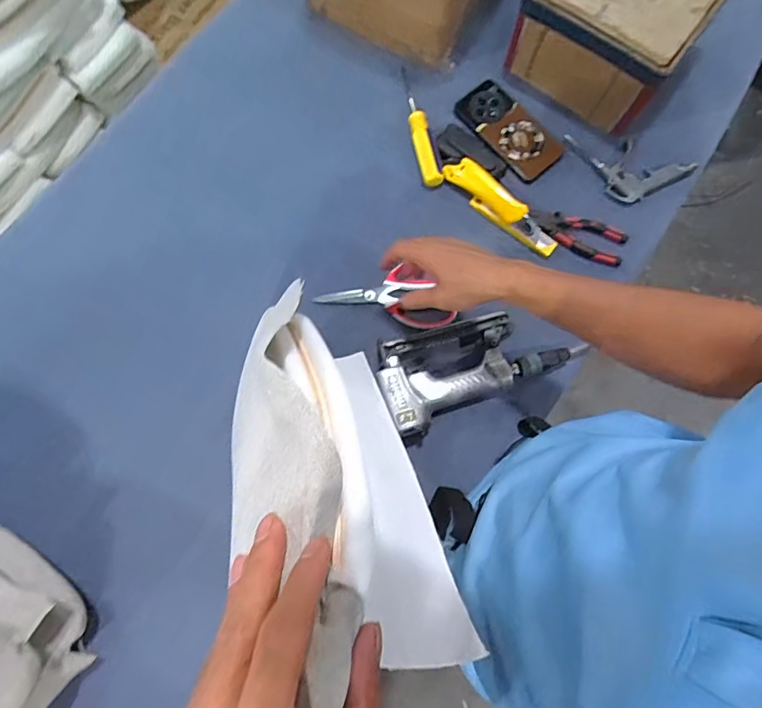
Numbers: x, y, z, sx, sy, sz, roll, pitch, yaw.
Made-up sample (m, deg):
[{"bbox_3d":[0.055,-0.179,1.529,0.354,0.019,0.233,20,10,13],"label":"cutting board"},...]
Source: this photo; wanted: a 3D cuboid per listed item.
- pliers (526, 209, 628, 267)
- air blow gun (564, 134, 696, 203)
[{"bbox_3d":[0.269,-0.168,0.653,0.139,0.023,0.051,18,78,4],"label":"pliers"},{"bbox_3d":[0.351,-0.256,0.655,0.188,0.035,0.079,11,77,2],"label":"air blow gun"}]

